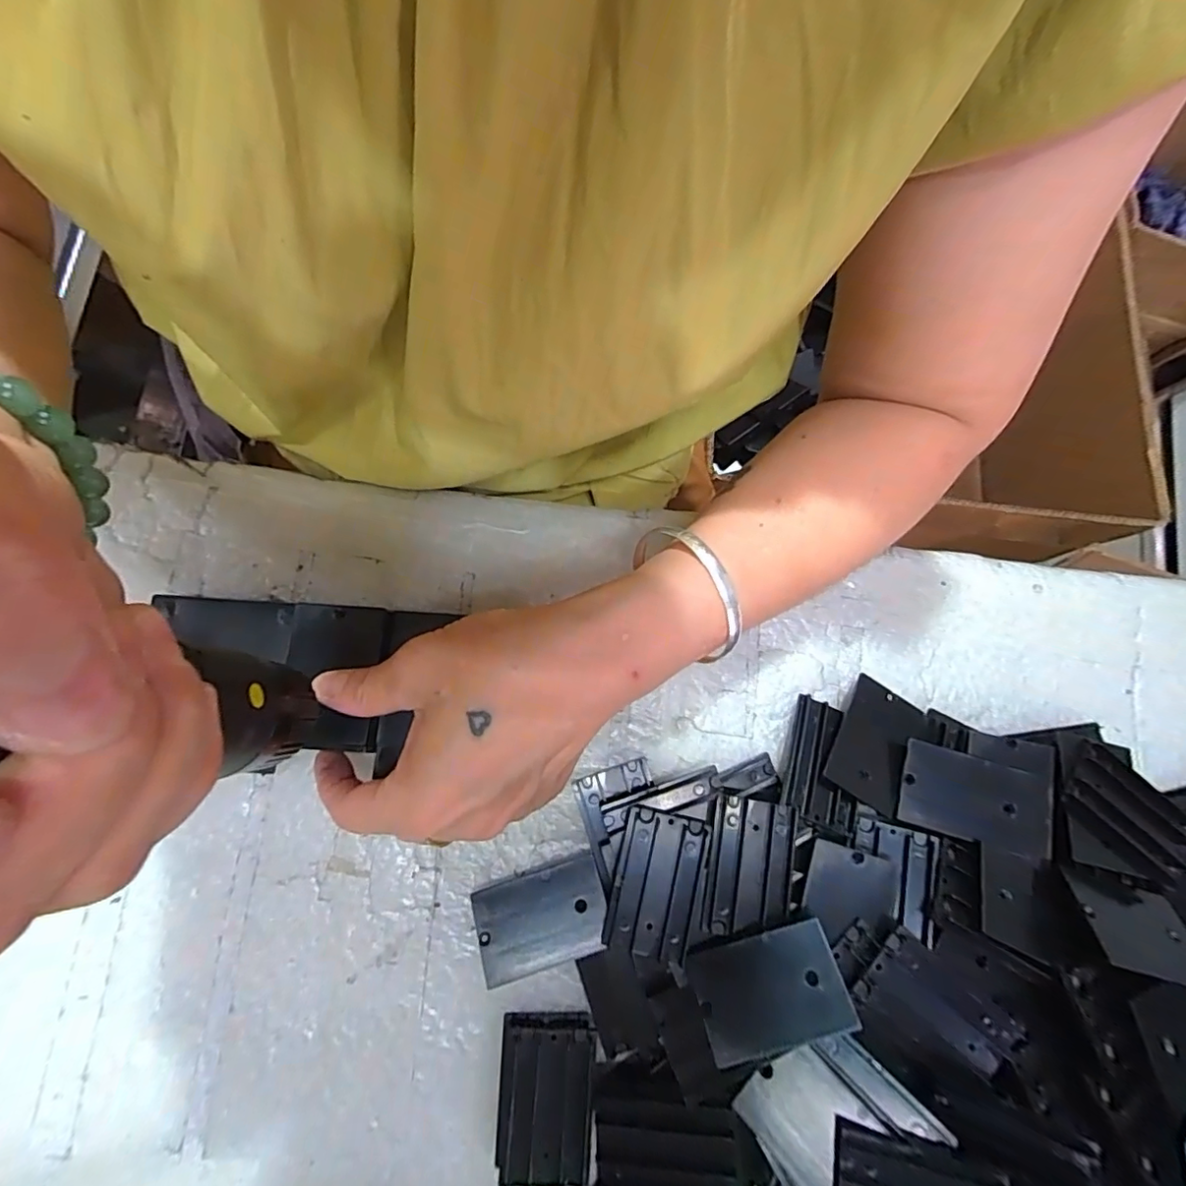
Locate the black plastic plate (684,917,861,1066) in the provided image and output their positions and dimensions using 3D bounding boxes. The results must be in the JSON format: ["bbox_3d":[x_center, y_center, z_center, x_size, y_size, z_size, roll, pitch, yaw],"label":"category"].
[{"bbox_3d":[0.068,0.153,0.212,0.055,0.005,0.036,-19,50,4],"label":"black plastic plate"}]

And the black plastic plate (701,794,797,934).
[{"bbox_3d":[0.065,0.115,0.232,0.034,0.004,0.053,11,73,8],"label":"black plastic plate"}]

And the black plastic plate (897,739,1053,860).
[{"bbox_3d":[0.169,0.090,0.241,0.063,0.007,0.035,12,74,8],"label":"black plastic plate"}]

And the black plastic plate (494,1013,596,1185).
[{"bbox_3d":[-0.020,0.205,0.223,0.037,0.011,0.054,5,80,-3],"label":"black plastic plate"}]

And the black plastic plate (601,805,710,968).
[{"bbox_3d":[0.026,0.122,0.231,0.034,0.005,0.057,13,77,5],"label":"black plastic plate"}]

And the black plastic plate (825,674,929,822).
[{"bbox_3d":[0.131,0.069,0.256,0.034,0.006,0.055,31,65,6],"label":"black plastic plate"}]

